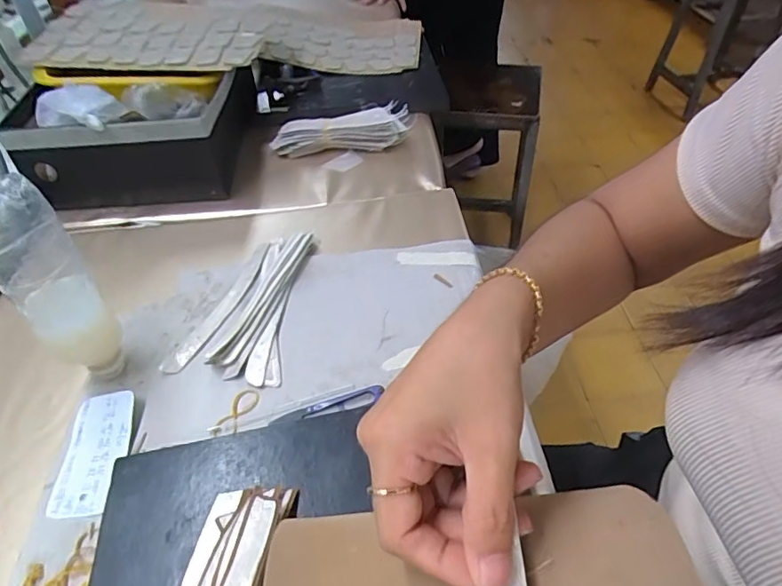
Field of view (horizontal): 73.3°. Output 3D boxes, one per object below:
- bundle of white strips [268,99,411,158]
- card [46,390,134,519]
[{"bbox_3d":[-0.069,-0.229,0.756,0.205,0.037,0.065,-10,46,-4],"label":"bundle of white strips"},{"bbox_3d":[-0.244,0.130,0.432,0.051,0.013,0.102,-6,46,0],"label":"card"}]

